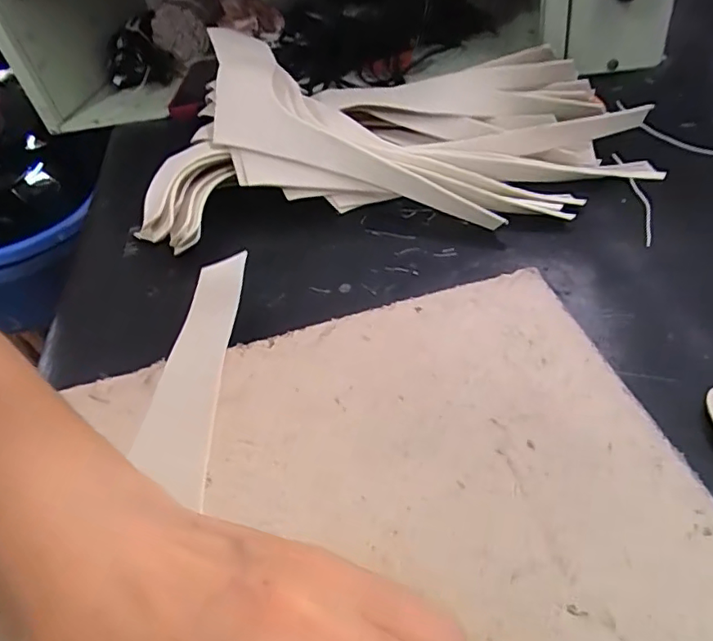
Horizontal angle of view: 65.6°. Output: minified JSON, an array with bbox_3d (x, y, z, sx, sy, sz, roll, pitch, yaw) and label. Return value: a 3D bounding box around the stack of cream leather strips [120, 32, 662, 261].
[{"bbox_3d":[0.019,-0.158,0.441,0.379,0.079,0.210,-3,44,12],"label":"stack of cream leather strips"}]

